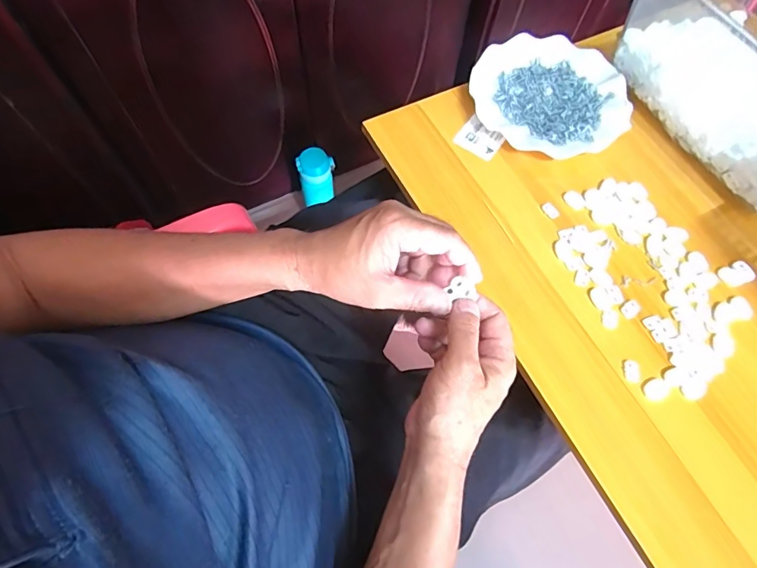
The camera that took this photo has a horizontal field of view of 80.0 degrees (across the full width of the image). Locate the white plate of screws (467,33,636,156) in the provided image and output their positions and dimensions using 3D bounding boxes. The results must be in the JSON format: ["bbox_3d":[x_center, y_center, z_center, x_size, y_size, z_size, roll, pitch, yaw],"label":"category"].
[{"bbox_3d":[0.208,-0.228,0.544,0.166,0.022,0.179,1,66,-3],"label":"white plate of screws"}]

